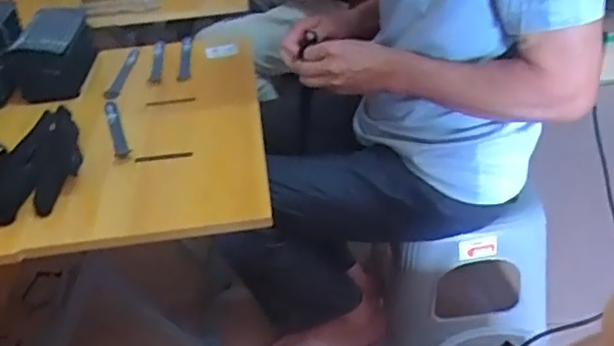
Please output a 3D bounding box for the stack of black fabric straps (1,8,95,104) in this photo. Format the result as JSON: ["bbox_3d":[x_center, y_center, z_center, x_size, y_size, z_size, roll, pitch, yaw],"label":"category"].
[{"bbox_3d":[-0.439,-0.213,1.040,0.112,0.087,0.210,-8,35,-6],"label":"stack of black fabric straps"}]

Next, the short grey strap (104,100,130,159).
[{"bbox_3d":[-0.291,-0.067,0.912,0.020,0.020,0.195,-15,36,-16],"label":"short grey strap"}]

